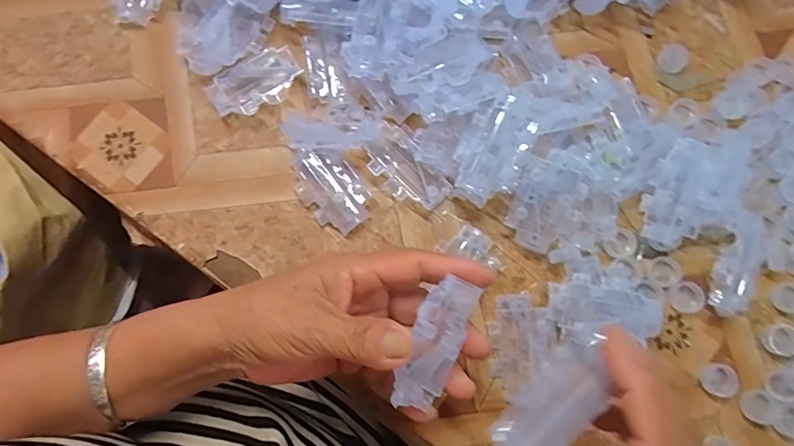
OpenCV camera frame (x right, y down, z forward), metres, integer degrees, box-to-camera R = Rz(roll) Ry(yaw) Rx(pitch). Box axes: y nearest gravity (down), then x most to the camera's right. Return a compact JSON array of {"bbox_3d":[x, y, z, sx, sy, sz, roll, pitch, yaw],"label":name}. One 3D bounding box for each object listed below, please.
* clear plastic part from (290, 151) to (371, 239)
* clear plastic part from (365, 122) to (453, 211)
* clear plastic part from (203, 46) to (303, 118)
[{"bbox_3d":[-0.047,-0.024,0.315,0.042,0.018,0.063,-36,80,-5],"label":"clear plastic part"},{"bbox_3d":[0.006,-0.037,0.318,0.036,0.017,0.064,-43,80,-6],"label":"clear plastic part"},{"bbox_3d":[-0.106,-0.104,0.336,0.069,0.011,0.037,-33,80,-4],"label":"clear plastic part"}]

